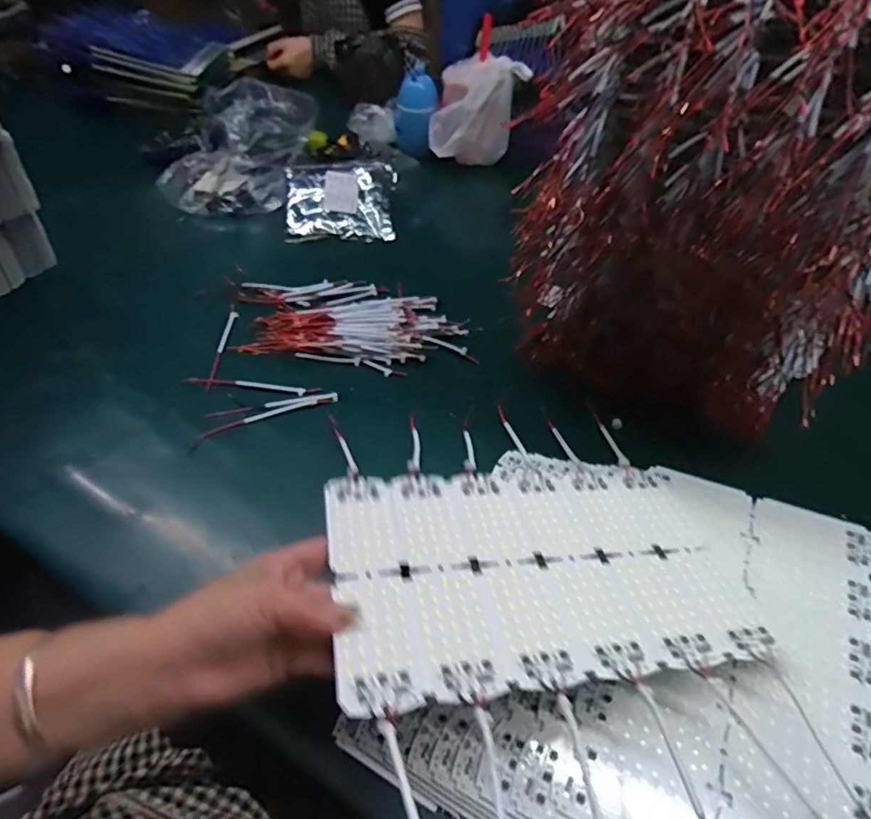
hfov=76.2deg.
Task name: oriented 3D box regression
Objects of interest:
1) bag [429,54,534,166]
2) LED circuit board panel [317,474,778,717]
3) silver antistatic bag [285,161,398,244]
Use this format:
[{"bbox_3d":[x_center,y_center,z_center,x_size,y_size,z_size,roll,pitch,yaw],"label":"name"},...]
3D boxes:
[{"bbox_3d":[0.069,-0.506,0.951,0.140,0.152,0.096,11,47,8],"label":"bag"},{"bbox_3d":[0.074,0.110,0.405,0.290,0.006,0.183,0,36,-14],"label":"LED circuit board panel"},{"bbox_3d":[-0.142,-0.318,0.847,0.162,0.014,0.133,-4,74,-9],"label":"silver antistatic bag"}]

